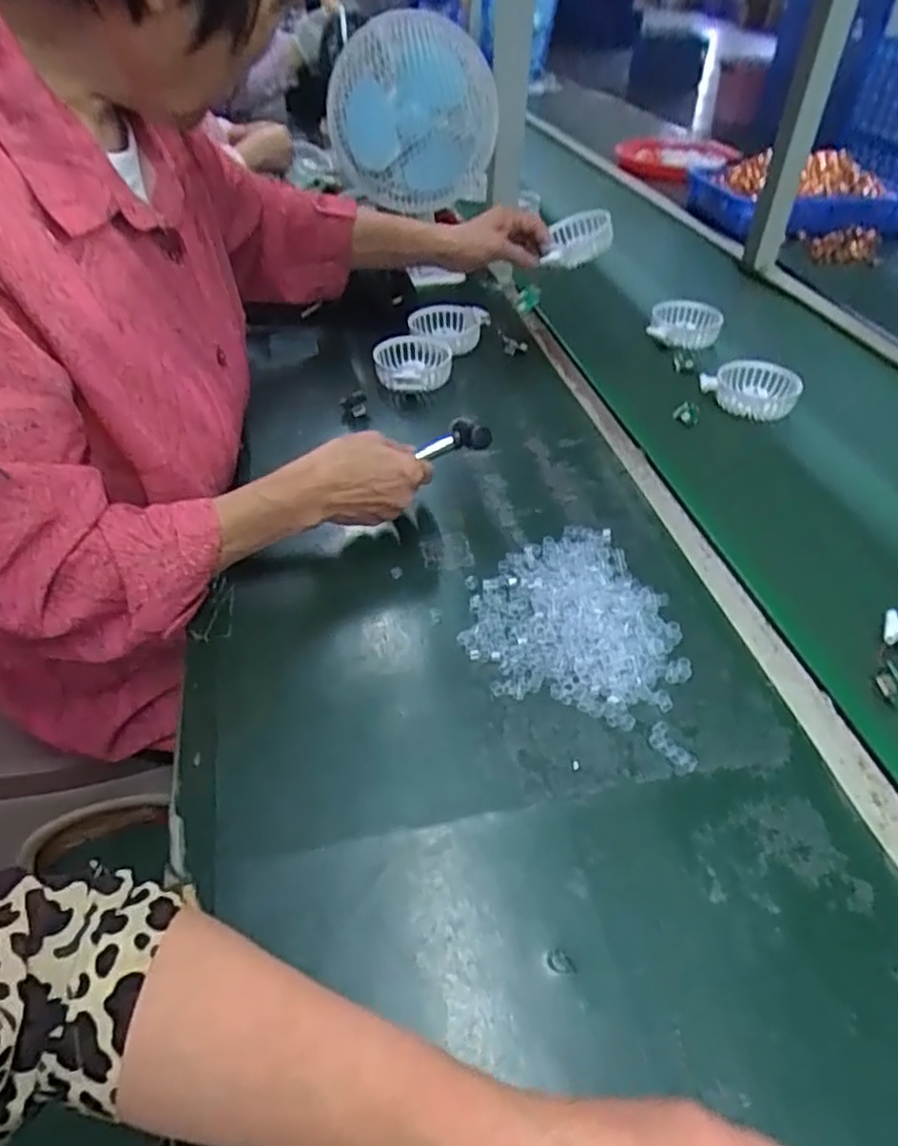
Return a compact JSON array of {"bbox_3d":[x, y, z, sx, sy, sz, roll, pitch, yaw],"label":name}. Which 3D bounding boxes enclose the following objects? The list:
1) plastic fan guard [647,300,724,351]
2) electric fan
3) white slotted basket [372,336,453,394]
[{"bbox_3d":[0.312,-0.328,0.936,0.088,0.034,0.081,15,44,14],"label":"plastic fan guard"},{"bbox_3d":[-0.051,-0.630,0.984,0.224,0.214,0.143,-5,43,-4],"label":"electric fan"},{"bbox_3d":[-0.043,-0.252,0.843,0.091,0.032,0.106,-6,43,-8],"label":"white slotted basket"}]

